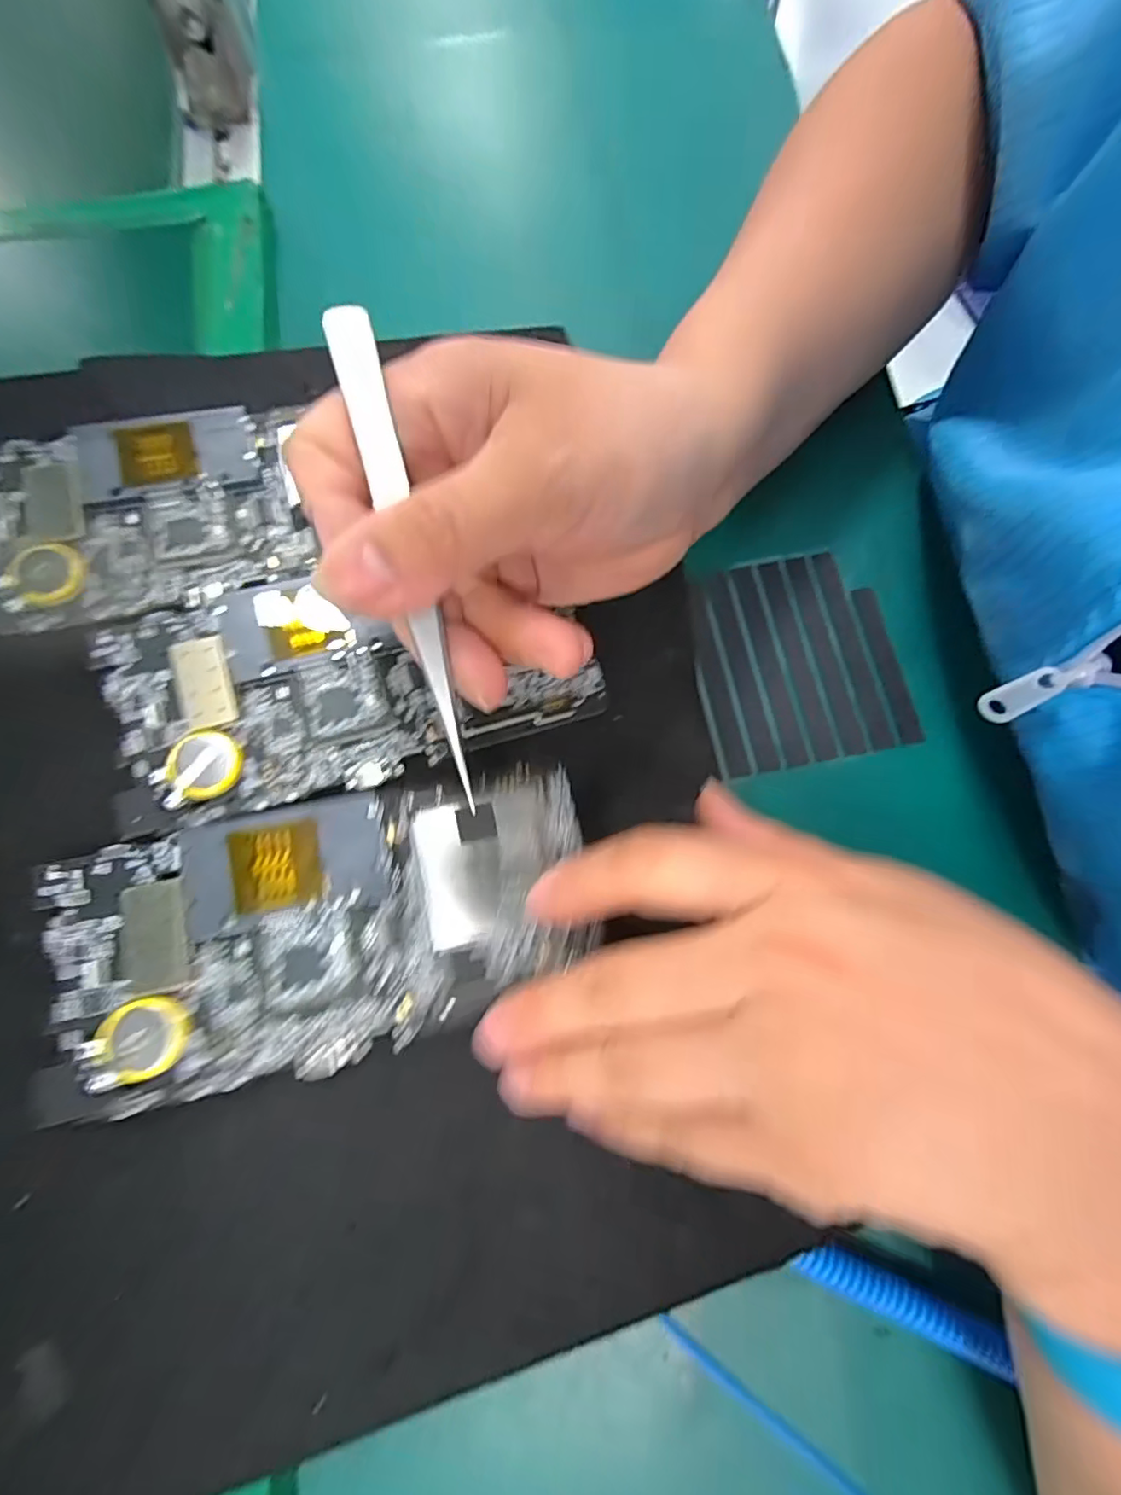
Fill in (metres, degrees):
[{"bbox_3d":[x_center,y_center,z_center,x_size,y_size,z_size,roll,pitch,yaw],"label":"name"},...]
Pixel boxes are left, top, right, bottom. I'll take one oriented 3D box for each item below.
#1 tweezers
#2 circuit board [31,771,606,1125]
[{"bbox_3d":[-0.038,-0.045,0.146,0.010,0.004,0.119,-13,97,-2],"label":"tweezers"},{"bbox_3d":[-0.066,0.052,0.174,0.150,0.004,0.074,-9,77,-12],"label":"circuit board"}]

